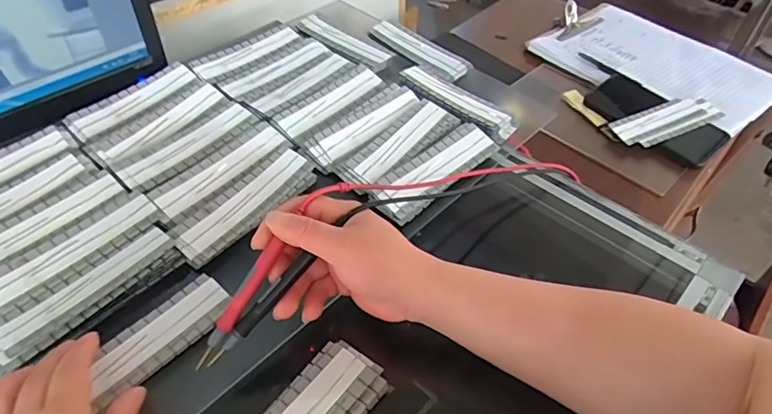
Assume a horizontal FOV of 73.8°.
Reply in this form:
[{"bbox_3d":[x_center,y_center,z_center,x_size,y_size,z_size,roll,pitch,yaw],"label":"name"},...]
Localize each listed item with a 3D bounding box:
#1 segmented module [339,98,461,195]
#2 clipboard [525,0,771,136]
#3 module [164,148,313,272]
[{"bbox_3d":[0.013,-0.060,0.482,0.046,0.011,0.137,32,56,23],"label":"segmented module"},{"bbox_3d":[0.390,-0.215,0.750,0.217,0.019,0.309,-31,54,-28],"label":"clipboard"},{"bbox_3d":[-0.118,-0.006,0.430,0.046,0.012,0.131,33,56,23],"label":"module"}]

